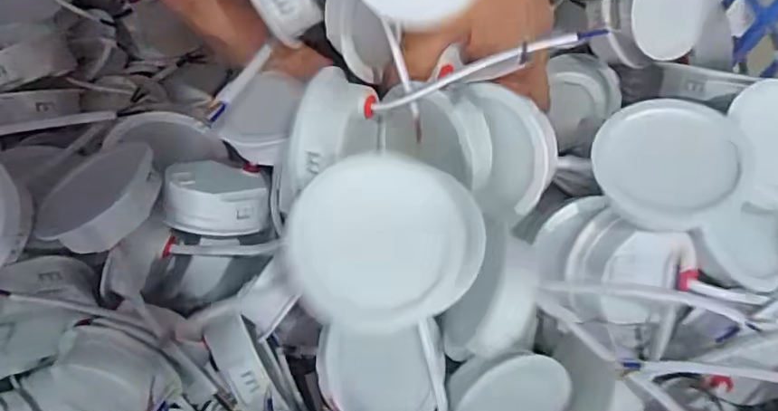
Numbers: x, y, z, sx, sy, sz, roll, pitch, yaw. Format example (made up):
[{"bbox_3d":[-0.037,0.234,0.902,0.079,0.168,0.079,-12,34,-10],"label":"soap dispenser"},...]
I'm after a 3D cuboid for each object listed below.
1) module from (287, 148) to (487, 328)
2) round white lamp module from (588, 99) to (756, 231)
[{"bbox_3d":[-0.002,0.014,0.243,0.079,0.026,0.069,-12,87,-5],"label":"module"},{"bbox_3d":[0.138,-0.018,0.288,0.069,0.024,0.070,-3,66,6],"label":"round white lamp module"}]

